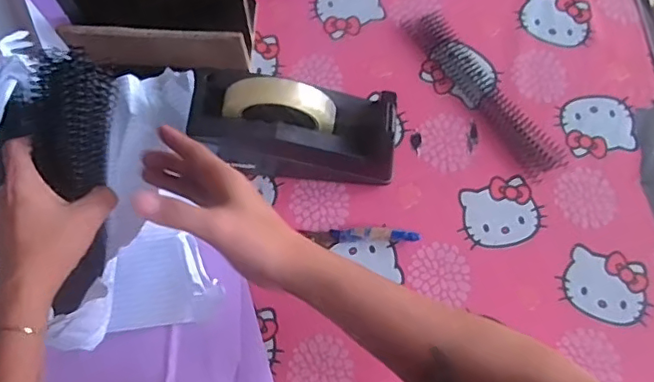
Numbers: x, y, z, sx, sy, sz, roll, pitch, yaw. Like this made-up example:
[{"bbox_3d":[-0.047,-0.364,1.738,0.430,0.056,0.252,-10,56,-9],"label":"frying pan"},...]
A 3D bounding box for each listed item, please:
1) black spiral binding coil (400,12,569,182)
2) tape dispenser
[{"bbox_3d":[0.175,-0.116,0.647,0.045,0.021,0.239,-31,73,-9],"label":"black spiral binding coil"},{"bbox_3d":[-0.030,-0.067,0.571,0.197,0.130,0.070,7,71,4],"label":"tape dispenser"}]

